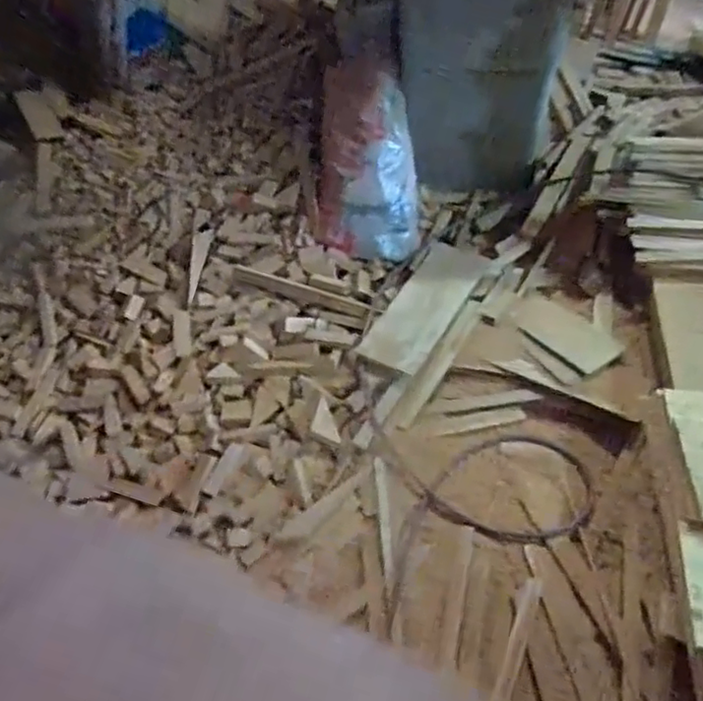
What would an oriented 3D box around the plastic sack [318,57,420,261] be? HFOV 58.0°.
[{"bbox_3d":[0.039,-0.565,1.887,0.289,0.129,0.584,-6,90,-3],"label":"plastic sack"}]

